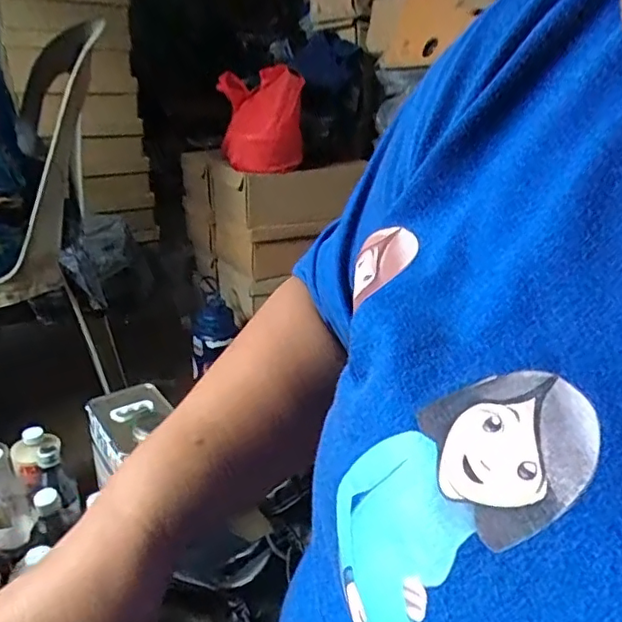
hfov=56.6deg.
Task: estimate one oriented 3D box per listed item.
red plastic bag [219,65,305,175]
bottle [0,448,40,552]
[{"bbox_3d":[-0.094,-0.365,1.099,0.150,0.177,0.120,0,25,-6],"label":"red plastic bag"},{"bbox_3d":[-0.458,0.278,0.862,0.065,0.154,0.059,-18,32,-37],"label":"bottle"}]

